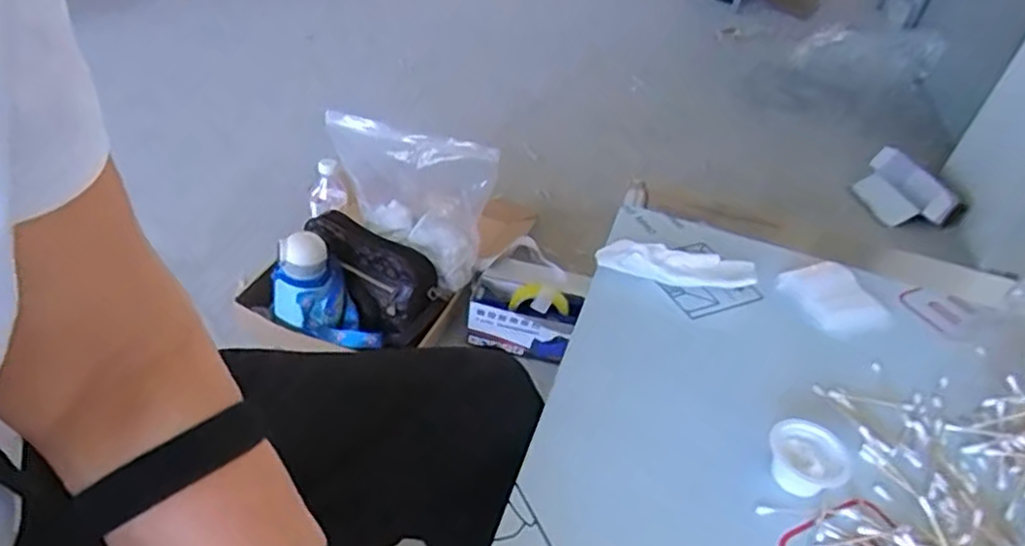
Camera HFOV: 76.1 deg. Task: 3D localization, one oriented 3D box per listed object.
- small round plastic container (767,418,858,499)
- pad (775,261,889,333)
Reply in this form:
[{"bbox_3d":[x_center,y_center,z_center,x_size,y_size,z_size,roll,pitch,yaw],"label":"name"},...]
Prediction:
[{"bbox_3d":[0.211,0.134,0.469,0.049,0.031,0.046,6,39,-5],"label":"small round plastic container"},{"bbox_3d":[0.305,0.023,0.631,0.077,0.017,0.080,-9,42,-21],"label":"pad"}]

